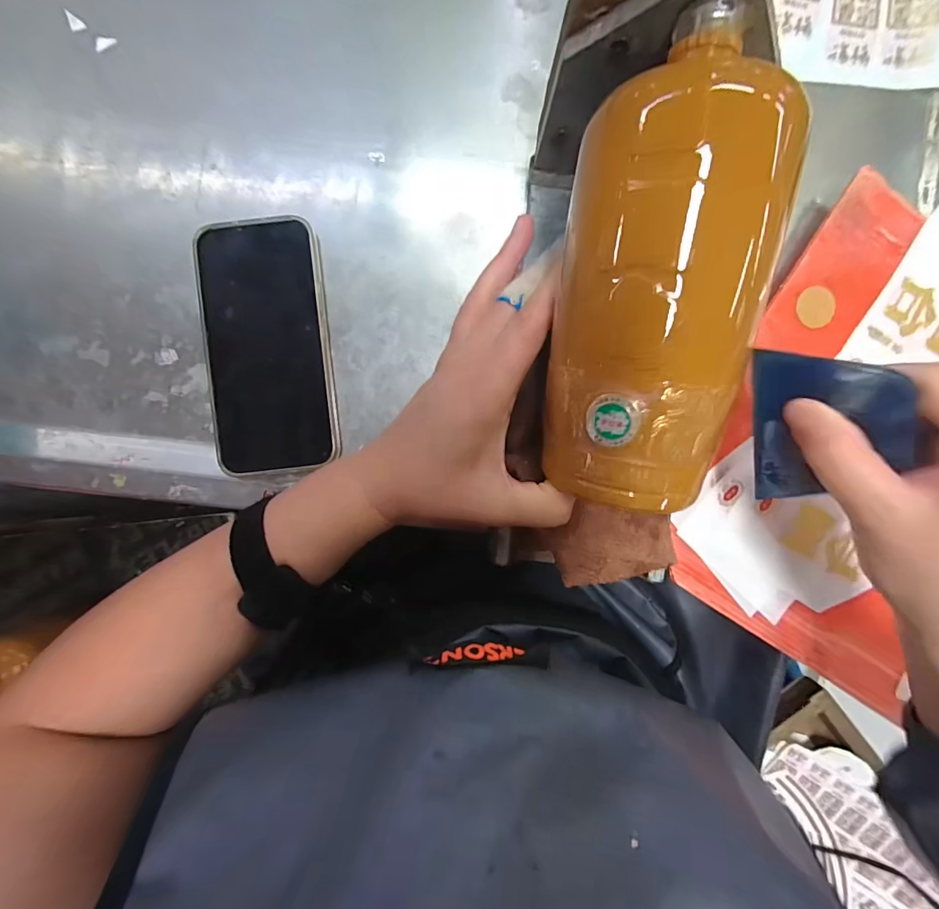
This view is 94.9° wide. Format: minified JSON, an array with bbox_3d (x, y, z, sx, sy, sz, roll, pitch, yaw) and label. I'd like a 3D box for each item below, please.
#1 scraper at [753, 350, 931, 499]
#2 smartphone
[{"bbox_3d":[0.168,-0.012,0.202,0.006,0.062,0.075,-25,110,-32],"label":"scraper"},{"bbox_3d":[-0.128,-0.068,0.271,0.077,0.014,0.155,-6,90,2],"label":"smartphone"}]

